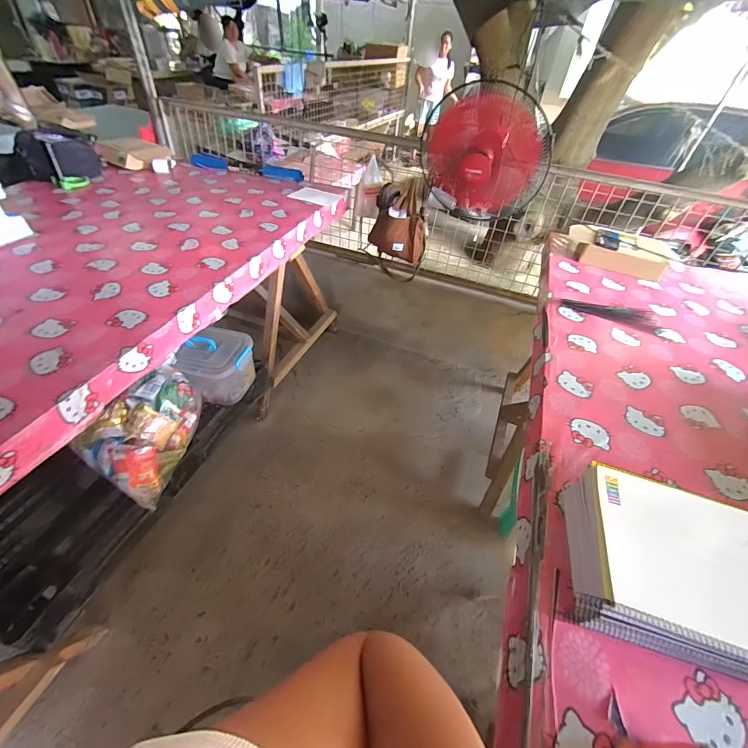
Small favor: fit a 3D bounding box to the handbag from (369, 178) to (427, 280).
[{"bbox_3d":[0.113,-0.660,1.714,0.285,0.442,0.161,13,46,7],"label":"handbag"}]

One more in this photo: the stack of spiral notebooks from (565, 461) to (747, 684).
[{"bbox_3d":[0.434,0.283,0.498,0.260,0.108,0.209,15,47,9],"label":"stack of spiral notebooks"}]

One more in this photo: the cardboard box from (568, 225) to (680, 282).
[{"bbox_3d":[0.923,-0.467,1.303,0.364,0.089,0.182,26,49,19],"label":"cardboard box"}]

